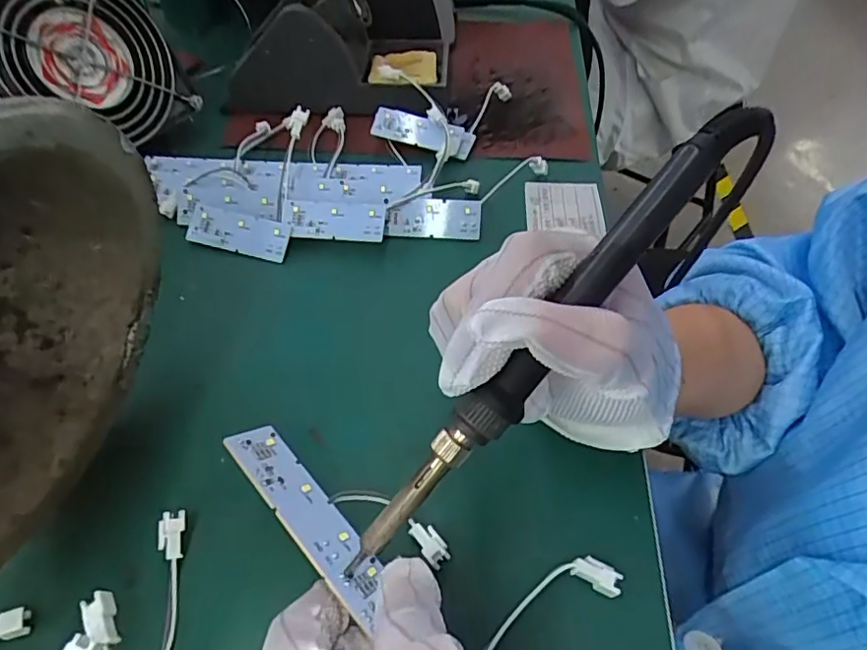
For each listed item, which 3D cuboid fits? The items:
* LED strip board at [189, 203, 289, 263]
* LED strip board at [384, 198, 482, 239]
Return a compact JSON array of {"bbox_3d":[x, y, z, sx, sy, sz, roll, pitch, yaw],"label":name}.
[{"bbox_3d":[-0.123,-0.058,0.358,0.068,0.005,0.025,13,83,9],"label":"LED strip board"},{"bbox_3d":[0.000,-0.068,0.363,0.059,0.024,0.004,2,9,4],"label":"LED strip board"}]

